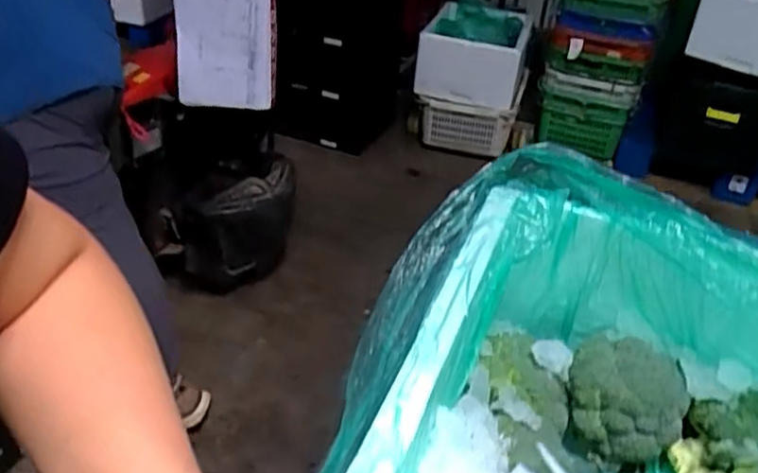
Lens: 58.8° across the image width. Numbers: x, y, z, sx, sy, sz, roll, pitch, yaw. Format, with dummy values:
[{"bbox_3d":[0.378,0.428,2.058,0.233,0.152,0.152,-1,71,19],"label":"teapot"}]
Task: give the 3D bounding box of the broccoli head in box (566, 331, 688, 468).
[{"bbox_3d":[0.256,0.163,0.700,0.115,0.097,0.117,17,37,17],"label":"broccoli head in box"}]

